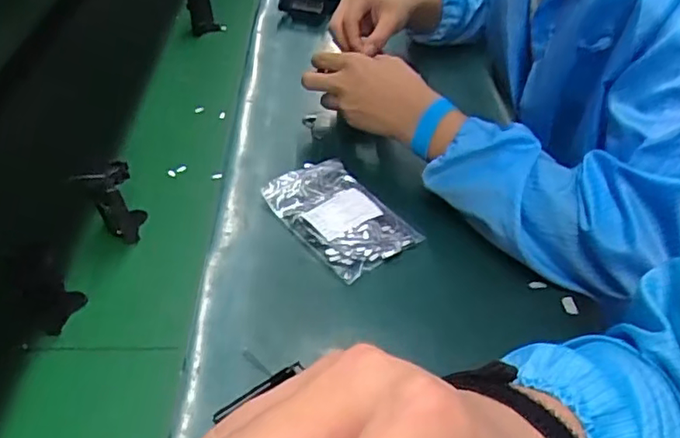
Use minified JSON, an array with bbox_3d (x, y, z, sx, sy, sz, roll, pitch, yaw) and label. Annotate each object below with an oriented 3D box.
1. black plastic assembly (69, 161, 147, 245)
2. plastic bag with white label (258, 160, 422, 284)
[{"bbox_3d":[-0.224,-0.017,0.581,0.041,0.082,0.042,0,44,-1],"label":"black plastic assembly"},{"bbox_3d":[-0.002,-0.006,0.598,0.094,0.021,0.148,-28,51,-26],"label":"plastic bag with white label"}]

